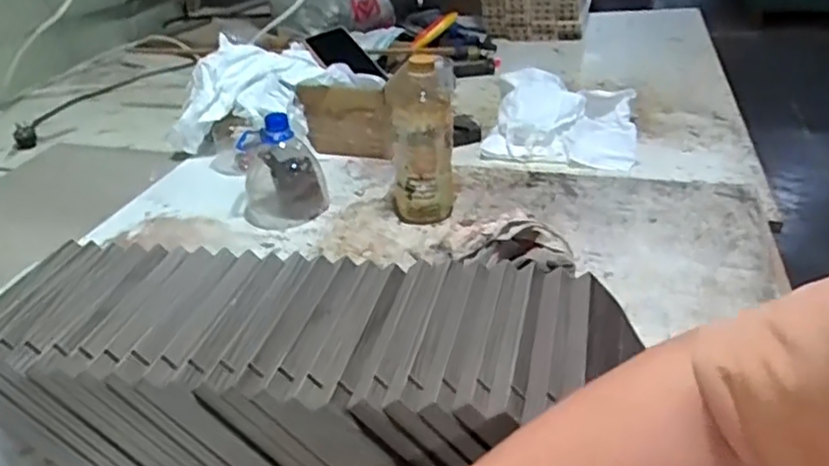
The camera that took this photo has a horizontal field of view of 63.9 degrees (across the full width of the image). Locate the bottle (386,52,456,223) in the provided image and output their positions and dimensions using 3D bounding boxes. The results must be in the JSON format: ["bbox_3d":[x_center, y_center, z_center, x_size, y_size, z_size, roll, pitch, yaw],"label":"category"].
[{"bbox_3d":[0.009,-0.113,0.807,0.079,0.203,0.059,-2,31,4],"label":"bottle"}]

